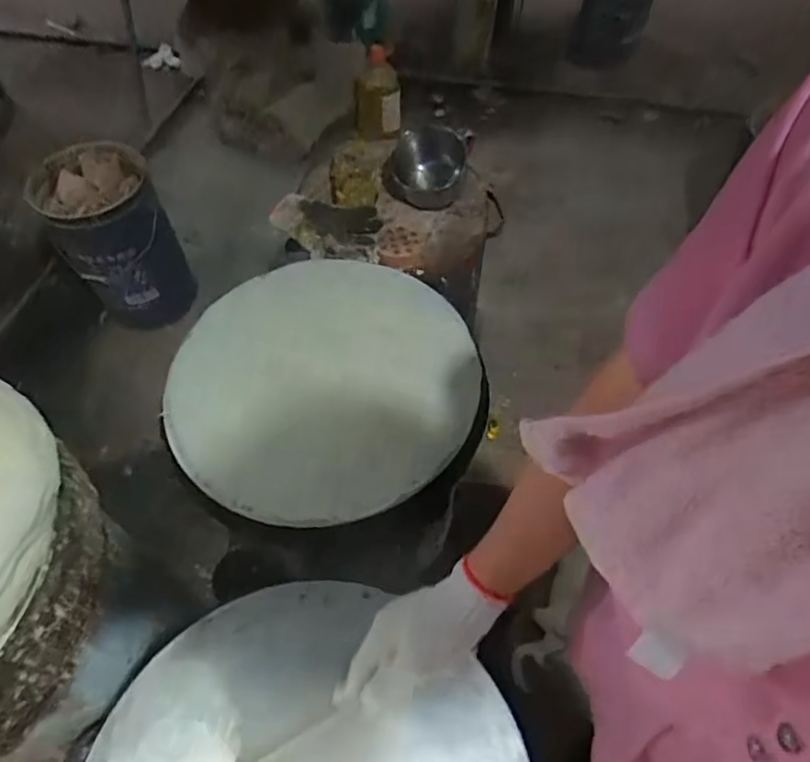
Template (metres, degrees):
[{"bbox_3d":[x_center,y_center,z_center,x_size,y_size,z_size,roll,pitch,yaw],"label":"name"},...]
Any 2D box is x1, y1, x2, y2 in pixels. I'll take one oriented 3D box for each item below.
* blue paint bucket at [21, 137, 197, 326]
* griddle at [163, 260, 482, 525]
[{"bbox_3d":[-0.755,-0.359,1.589,0.275,0.426,0.280,0,56,1],"label":"blue paint bucket"},{"bbox_3d":[-0.097,-0.002,0.731,0.355,0.047,0.350,0,56,1],"label":"griddle"}]

